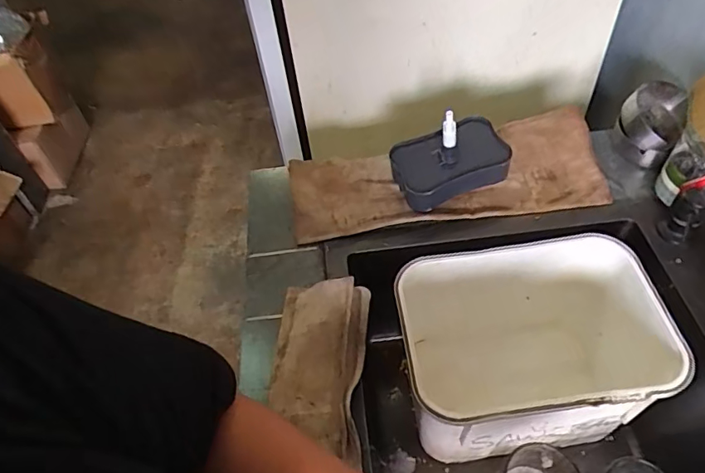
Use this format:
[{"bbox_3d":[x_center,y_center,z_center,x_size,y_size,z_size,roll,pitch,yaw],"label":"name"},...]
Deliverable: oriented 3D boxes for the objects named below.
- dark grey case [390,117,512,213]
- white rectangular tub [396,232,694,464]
[{"bbox_3d":[0.121,-0.094,0.641,0.133,0.055,0.089,-18,51,-10],"label":"dark grey case"},{"bbox_3d":[0.225,0.147,0.640,0.313,0.239,0.220,-7,50,-1],"label":"white rectangular tub"}]

